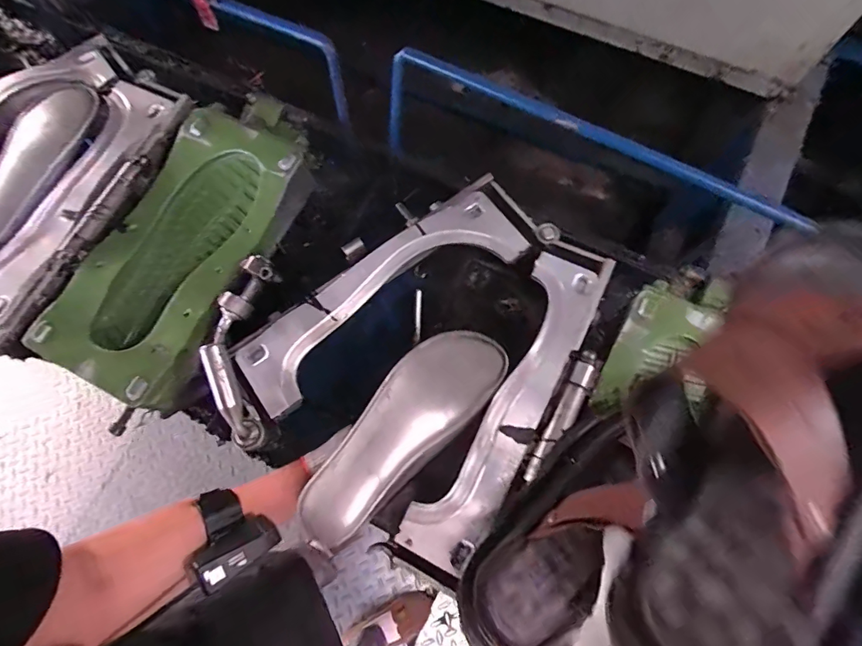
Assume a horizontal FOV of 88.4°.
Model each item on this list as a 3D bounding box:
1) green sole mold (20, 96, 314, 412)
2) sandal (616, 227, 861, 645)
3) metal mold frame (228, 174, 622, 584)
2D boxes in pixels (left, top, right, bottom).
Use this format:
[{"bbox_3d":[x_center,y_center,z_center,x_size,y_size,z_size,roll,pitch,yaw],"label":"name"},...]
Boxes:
[{"bbox_3d":[-0.294,-0.104,0.546,0.174,0.057,0.389,25,74,10],"label":"green sole mold"},{"bbox_3d":[0.203,0.069,0.260,0.080,0.134,0.293,40,79,-24],"label":"sandal"},{"bbox_3d":[0.012,0.014,0.489,0.327,0.040,0.387,40,77,14],"label":"metal mold frame"}]

